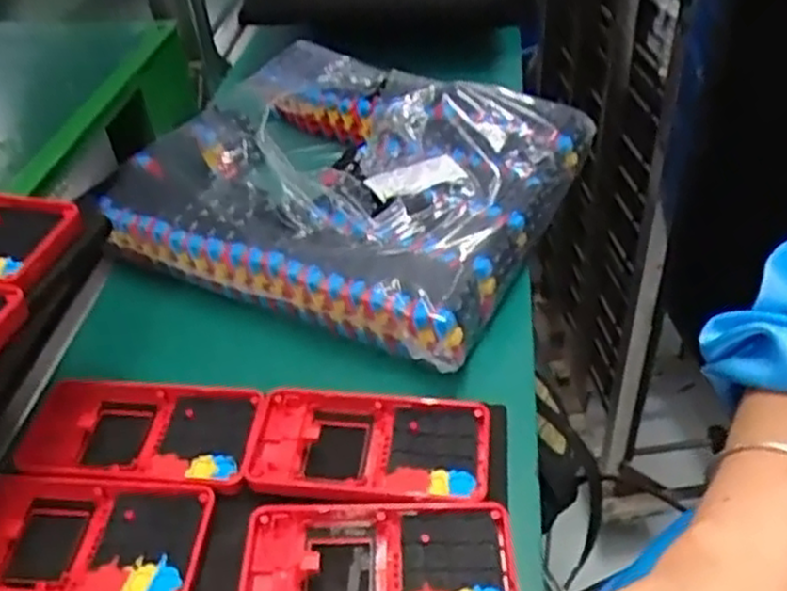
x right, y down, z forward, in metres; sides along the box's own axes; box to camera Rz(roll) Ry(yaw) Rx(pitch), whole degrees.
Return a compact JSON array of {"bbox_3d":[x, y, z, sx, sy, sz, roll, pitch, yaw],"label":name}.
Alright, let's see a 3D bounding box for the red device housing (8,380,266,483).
[{"bbox_3d":[-0.138,0.072,0.405,0.128,0.012,0.065,0,41,6],"label":"red device housing"}]

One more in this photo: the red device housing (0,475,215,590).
[{"bbox_3d":[-0.151,0.114,0.357,0.124,0.011,0.062,0,41,6],"label":"red device housing"}]

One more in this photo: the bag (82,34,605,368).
[{"bbox_3d":[-0.030,-0.099,0.569,0.292,0.044,0.292,15,45,22],"label":"bag"}]

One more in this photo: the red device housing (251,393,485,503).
[{"bbox_3d":[-0.014,0.079,0.390,0.123,0.012,0.064,0,41,6],"label":"red device housing"}]

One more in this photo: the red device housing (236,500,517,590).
[{"bbox_3d":[-0.008,0.124,0.342,0.124,0.018,0.061,-2,41,3],"label":"red device housing"}]

